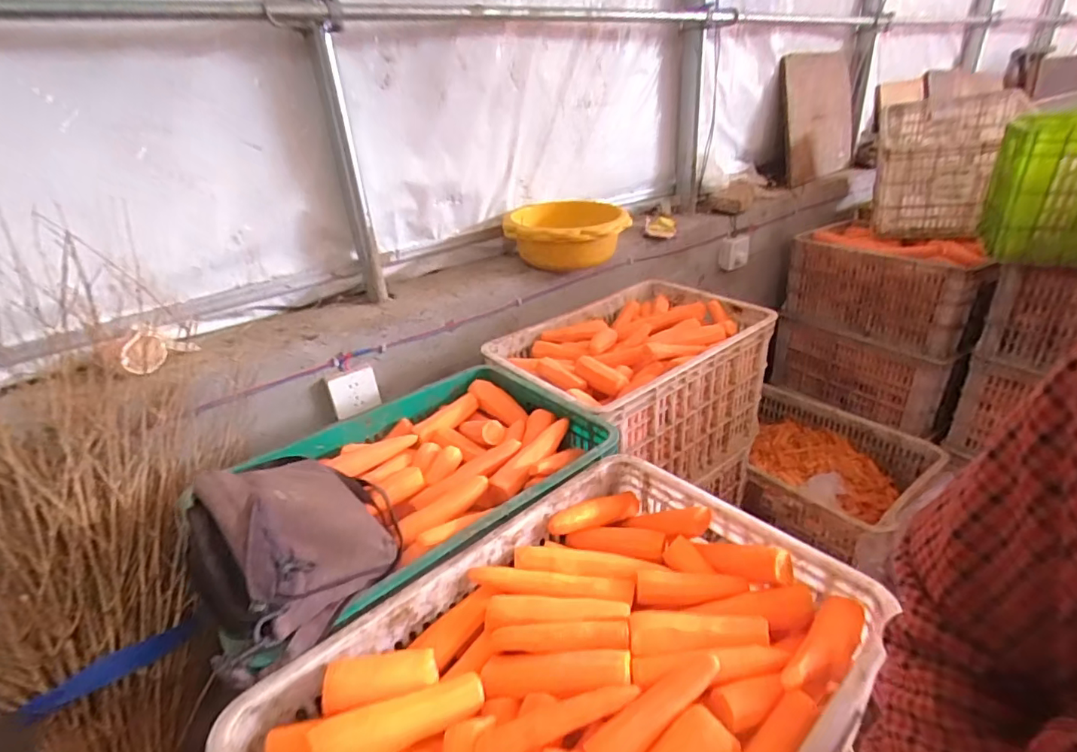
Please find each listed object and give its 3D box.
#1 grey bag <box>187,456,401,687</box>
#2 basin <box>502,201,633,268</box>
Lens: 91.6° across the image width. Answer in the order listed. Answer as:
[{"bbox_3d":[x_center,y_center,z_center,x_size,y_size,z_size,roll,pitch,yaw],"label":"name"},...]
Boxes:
[{"bbox_3d":[-0.279,0.165,0.596,0.209,0.097,0.295,-27,35,-34],"label":"grey bag"},{"bbox_3d":[0.070,-0.338,1.257,0.288,0.108,0.288,-4,28,2],"label":"basin"}]

